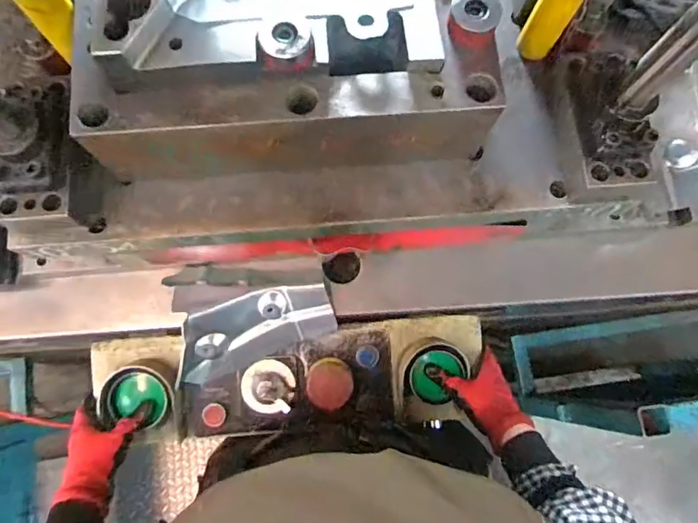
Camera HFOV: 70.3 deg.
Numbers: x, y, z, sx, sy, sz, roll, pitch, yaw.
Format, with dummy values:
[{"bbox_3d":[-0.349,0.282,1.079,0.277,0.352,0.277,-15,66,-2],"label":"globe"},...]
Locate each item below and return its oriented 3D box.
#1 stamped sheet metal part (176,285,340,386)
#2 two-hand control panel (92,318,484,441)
[{"bbox_3d":[-0.120,0.083,0.618,0.199,0.030,0.092,-22,116,-6],"label":"stamped sheet metal part"},{"bbox_3d":[-0.073,0.153,0.639,0.480,0.074,0.125,-4,76,-3],"label":"two-hand control panel"}]

